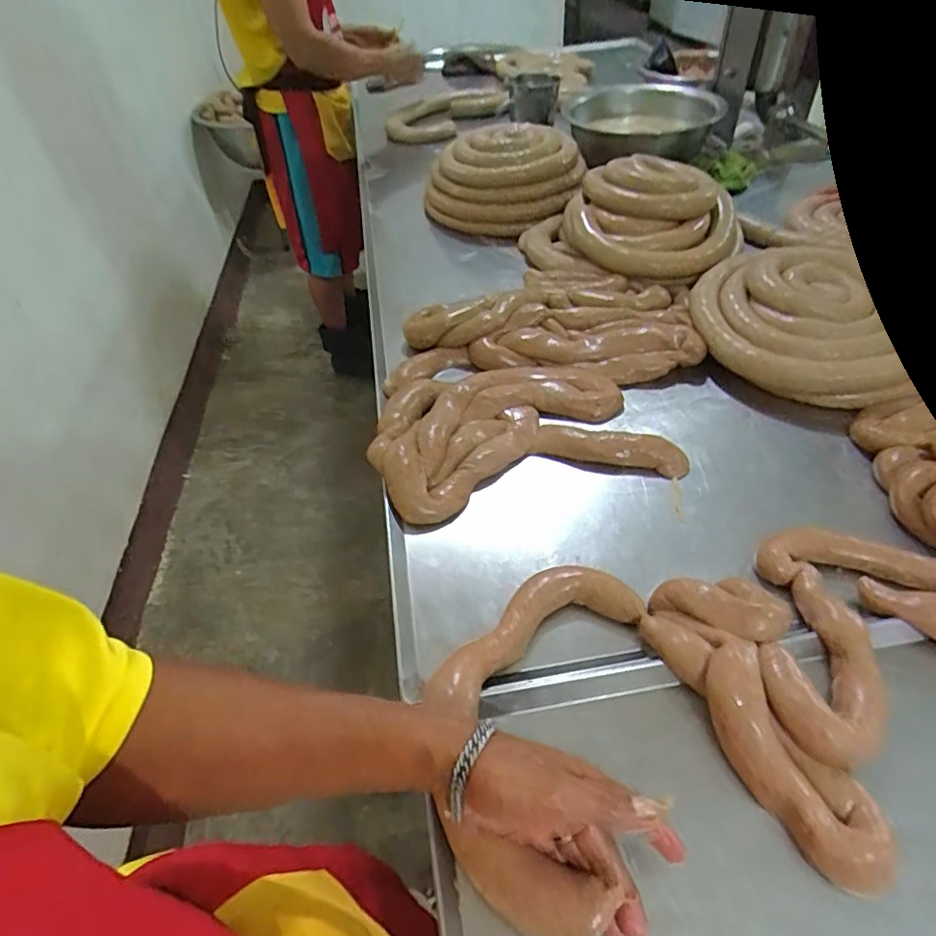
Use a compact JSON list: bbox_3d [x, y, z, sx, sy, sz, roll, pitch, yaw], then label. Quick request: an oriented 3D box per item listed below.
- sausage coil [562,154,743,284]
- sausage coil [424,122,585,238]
[{"bbox_3d":[0.289,-0.401,0.893,0.279,0.100,0.217,15,50,18],"label":"sausage coil"},{"bbox_3d":[0.073,-0.550,1.049,0.241,0.124,0.242,-3,47,3],"label":"sausage coil"}]

